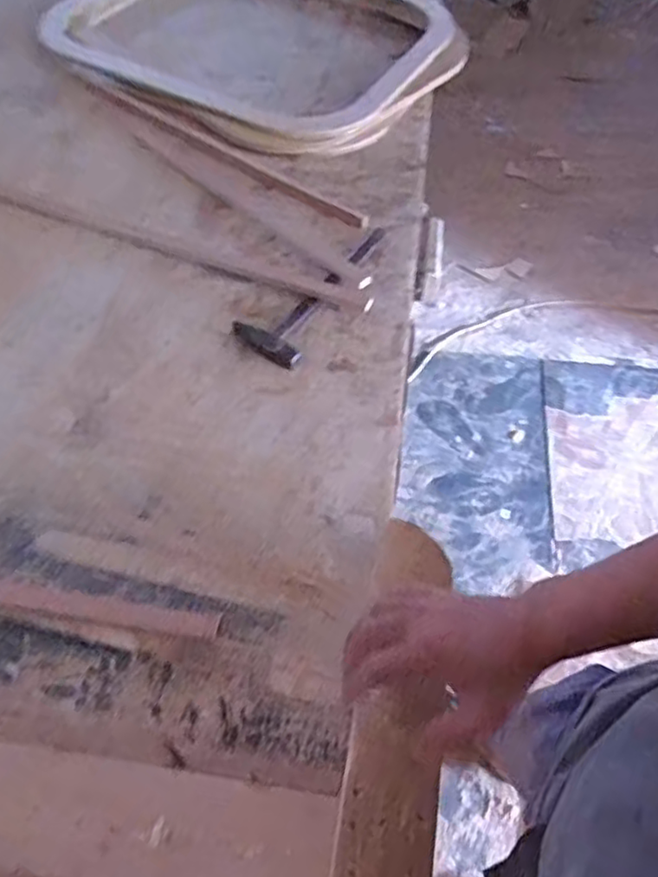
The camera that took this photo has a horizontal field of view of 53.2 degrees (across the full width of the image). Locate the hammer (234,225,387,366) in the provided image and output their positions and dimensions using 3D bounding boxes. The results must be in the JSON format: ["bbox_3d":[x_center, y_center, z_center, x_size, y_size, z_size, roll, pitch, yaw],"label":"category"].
[{"bbox_3d":[-0.024,-0.204,0.874,0.090,0.029,0.281,23,58,13],"label":"hammer"}]

